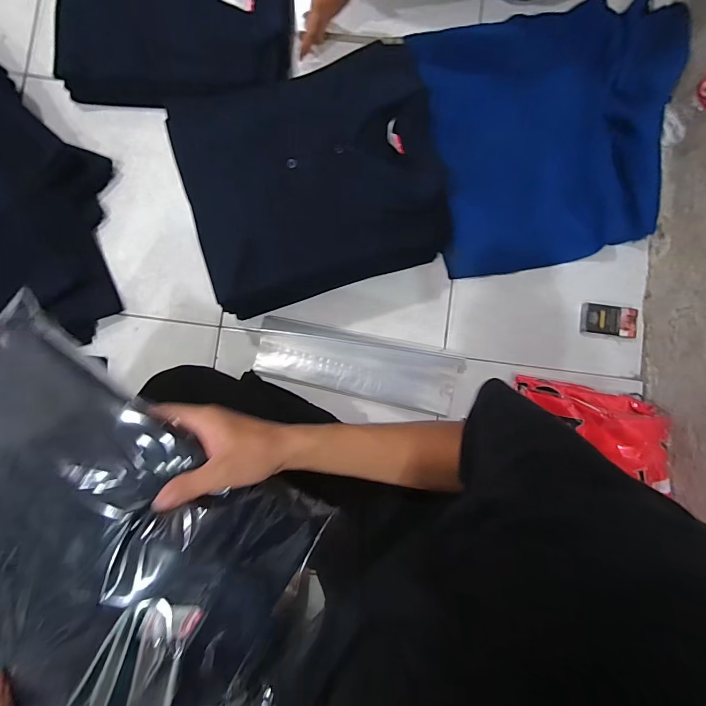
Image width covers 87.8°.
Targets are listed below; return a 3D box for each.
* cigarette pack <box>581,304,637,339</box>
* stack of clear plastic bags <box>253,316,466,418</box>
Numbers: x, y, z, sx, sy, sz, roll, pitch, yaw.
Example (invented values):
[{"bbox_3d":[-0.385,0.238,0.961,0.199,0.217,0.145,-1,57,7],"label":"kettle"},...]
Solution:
[{"bbox_3d":[0.471,-0.060,0.673,0.096,0.016,0.054,7,89,-4],"label":"cigarette pack"},{"bbox_3d":[0.011,0.022,0.650,0.351,0.030,0.106,13,89,-3],"label":"stack of clear plastic bags"}]

